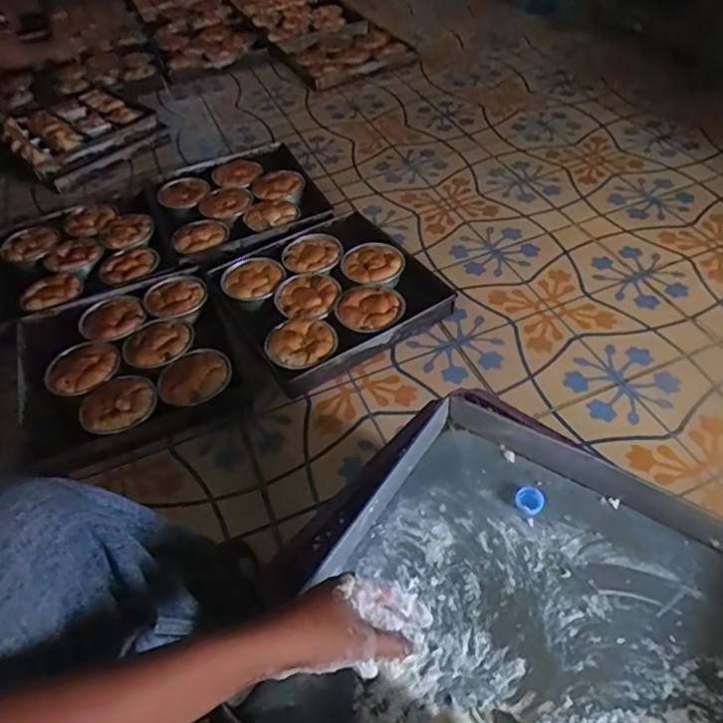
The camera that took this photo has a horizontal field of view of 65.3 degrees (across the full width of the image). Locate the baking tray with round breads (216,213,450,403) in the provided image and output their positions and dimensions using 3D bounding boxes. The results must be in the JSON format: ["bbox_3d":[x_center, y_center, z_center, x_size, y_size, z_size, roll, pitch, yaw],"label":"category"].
[{"bbox_3d":[-0.075,-0.175,1.352,0.457,0.059,0.443,-25,53,-18],"label":"baking tray with round breads"}]

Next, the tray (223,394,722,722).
[{"bbox_3d":[0.175,0.281,0.585,0.500,0.074,0.466,27,56,24],"label":"tray"}]

